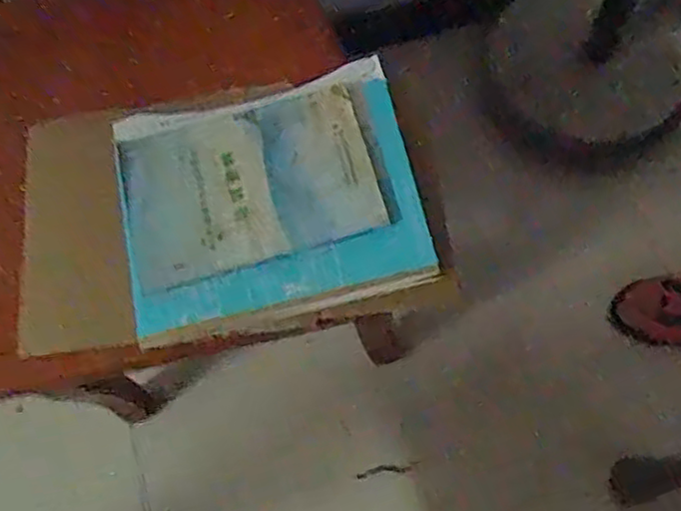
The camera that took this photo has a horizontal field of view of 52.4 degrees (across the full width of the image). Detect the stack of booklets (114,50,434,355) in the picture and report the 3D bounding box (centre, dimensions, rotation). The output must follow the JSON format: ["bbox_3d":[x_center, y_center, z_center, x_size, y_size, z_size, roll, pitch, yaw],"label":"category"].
[{"bbox_3d":[-0.058,-0.050,0.567,0.236,0.020,0.194,-13,75,-4],"label":"stack of booklets"}]

